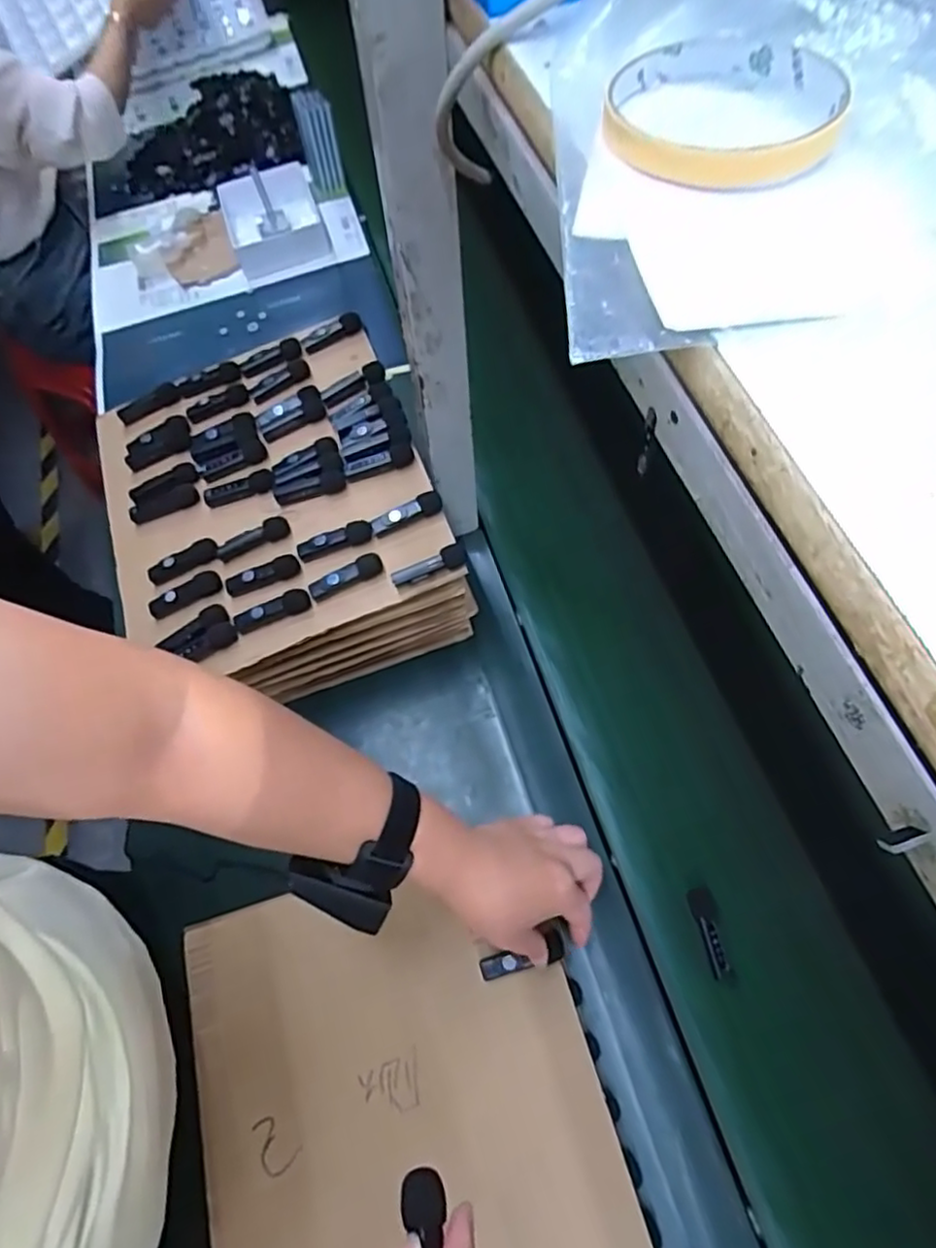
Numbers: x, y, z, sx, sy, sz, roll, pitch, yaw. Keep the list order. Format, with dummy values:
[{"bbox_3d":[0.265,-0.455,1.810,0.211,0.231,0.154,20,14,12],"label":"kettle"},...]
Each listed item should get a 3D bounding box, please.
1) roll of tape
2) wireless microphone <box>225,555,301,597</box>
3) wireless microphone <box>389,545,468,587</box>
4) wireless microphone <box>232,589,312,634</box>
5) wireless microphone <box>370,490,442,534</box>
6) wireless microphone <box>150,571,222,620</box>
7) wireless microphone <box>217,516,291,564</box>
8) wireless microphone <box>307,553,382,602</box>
[{"bbox_3d":[0.090,-0.182,0.229,0.079,0.014,0.083,-1,63,2],"label":"roll of tape"},{"bbox_3d":[-0.177,-0.043,0.558,0.066,0.015,0.016,-17,64,-6],"label":"wireless microphone"},{"bbox_3d":[-0.033,-0.047,0.544,0.063,0.023,0.016,-16,64,-5],"label":"wireless microphone"},{"bbox_3d":[-0.164,-0.011,0.543,0.065,0.014,0.016,-18,64,-6],"label":"wireless microphone"},{"bbox_3d":[-0.052,-0.094,0.563,0.064,0.022,0.014,-22,64,-8],"label":"wireless microphone"},{"bbox_3d":[-0.246,-0.026,0.567,0.062,0.011,0.019,-24,65,-9],"label":"wireless microphone"},{"bbox_3d":[-0.191,-0.075,0.577,0.066,0.018,0.017,-23,64,-8],"label":"wireless microphone"},{"bbox_3d":[-0.102,-0.039,0.545,0.063,0.016,0.017,-22,64,-8],"label":"wireless microphone"}]

